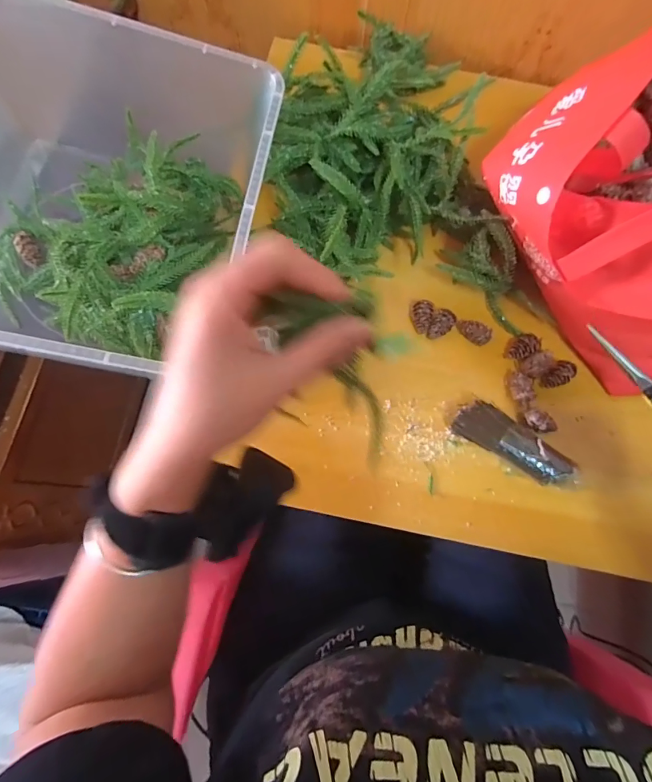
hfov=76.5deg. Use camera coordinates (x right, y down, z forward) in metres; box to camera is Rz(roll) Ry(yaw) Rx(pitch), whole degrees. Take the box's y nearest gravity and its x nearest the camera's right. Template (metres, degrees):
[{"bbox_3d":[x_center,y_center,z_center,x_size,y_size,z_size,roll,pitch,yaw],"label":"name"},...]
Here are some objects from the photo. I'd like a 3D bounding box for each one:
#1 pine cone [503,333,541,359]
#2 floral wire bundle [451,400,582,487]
[{"bbox_3d":[0.207,-0.047,0.439,0.031,0.021,0.024,-23,77,-7],"label":"pine cone"},{"bbox_3d":[0.187,0.052,0.408,0.124,0.030,0.040,30,76,6],"label":"floral wire bundle"}]

